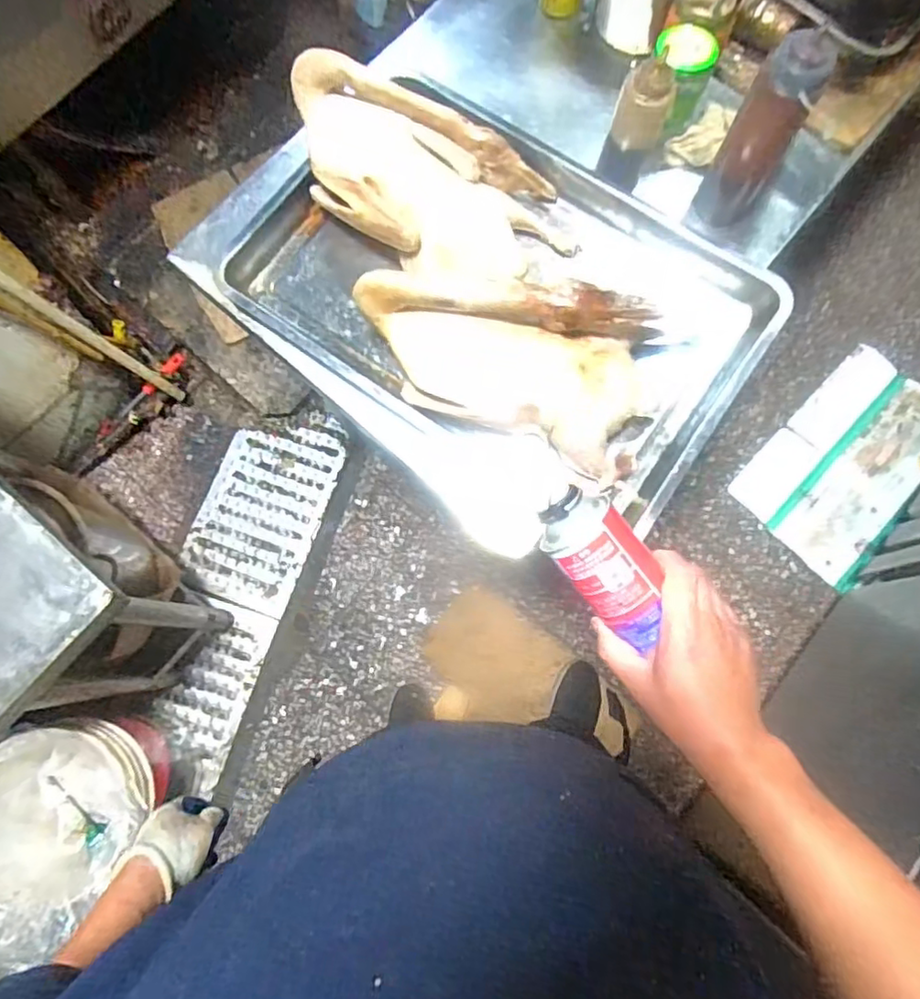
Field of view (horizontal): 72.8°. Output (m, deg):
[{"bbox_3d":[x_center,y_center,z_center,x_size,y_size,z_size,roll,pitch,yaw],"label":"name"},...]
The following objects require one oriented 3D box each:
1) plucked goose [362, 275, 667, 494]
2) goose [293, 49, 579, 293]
[{"bbox_3d":[0.055,-0.161,0.673,0.330,0.119,0.170,23,78,6],"label":"plucked goose"},{"bbox_3d":[-0.048,-0.382,0.748,0.359,0.098,0.197,32,79,8],"label":"goose"}]

